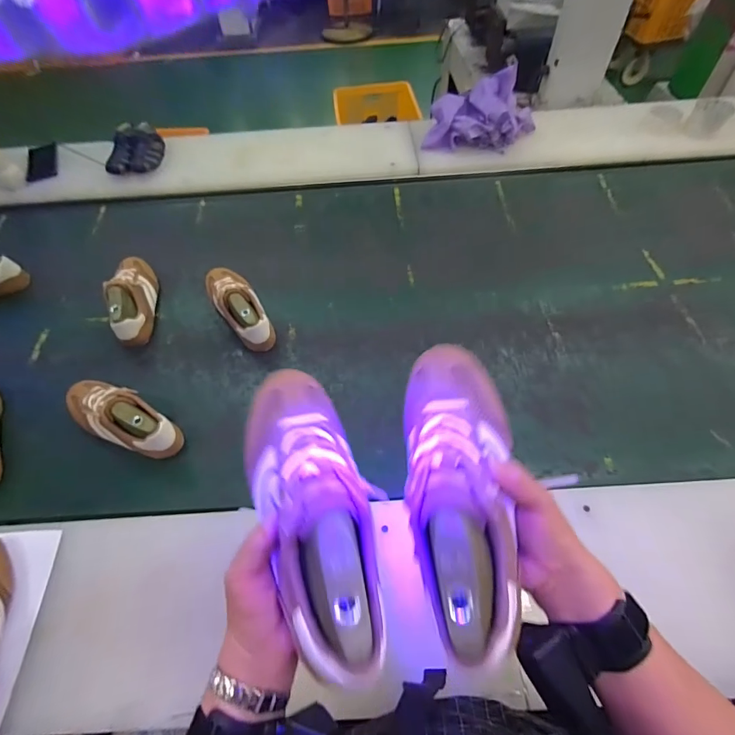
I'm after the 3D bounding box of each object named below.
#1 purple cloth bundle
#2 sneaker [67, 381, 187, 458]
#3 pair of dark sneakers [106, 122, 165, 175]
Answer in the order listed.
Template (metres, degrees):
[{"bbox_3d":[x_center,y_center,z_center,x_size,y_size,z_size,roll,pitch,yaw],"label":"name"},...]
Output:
[{"bbox_3d":[0.310,-0.687,1.097,0.287,0.113,0.195,7,57,7],"label":"purple cloth bundle"},{"bbox_3d":[-0.430,0.081,0.696,0.228,0.080,0.081,19,59,14],"label":"sneaker"},{"bbox_3d":[-0.616,-0.579,1.084,0.114,0.075,0.164,6,57,6],"label":"pair of dark sneakers"}]

